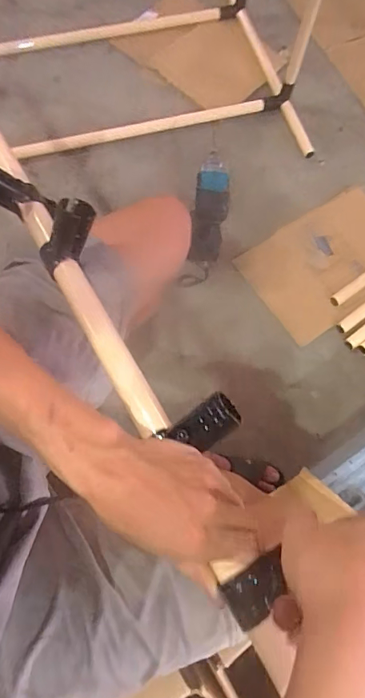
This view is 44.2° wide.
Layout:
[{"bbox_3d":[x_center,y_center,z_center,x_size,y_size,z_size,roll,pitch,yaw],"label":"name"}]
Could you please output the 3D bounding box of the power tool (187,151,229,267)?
[{"bbox_3d":[0.055,-0.285,0.937,0.072,0.224,0.132,9,72,-1],"label":"power tool"}]

